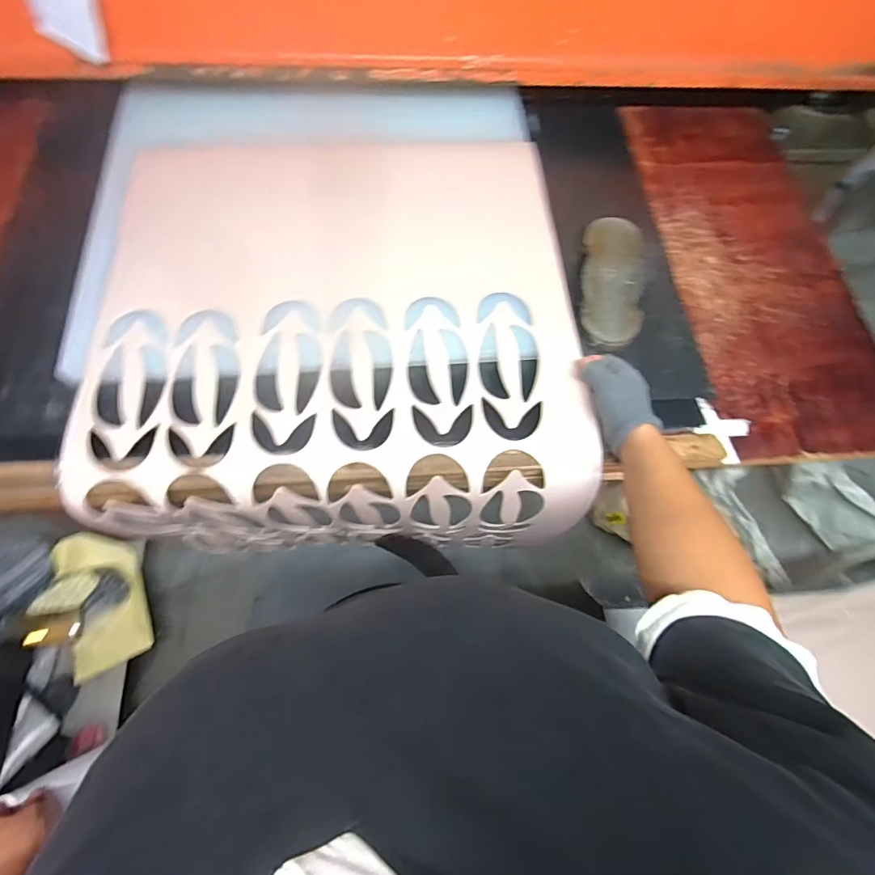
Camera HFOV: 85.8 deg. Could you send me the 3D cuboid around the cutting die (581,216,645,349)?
[{"bbox_3d":[0.228,-0.201,0.609,0.077,0.030,0.198,10,66,1],"label":"cutting die"}]

